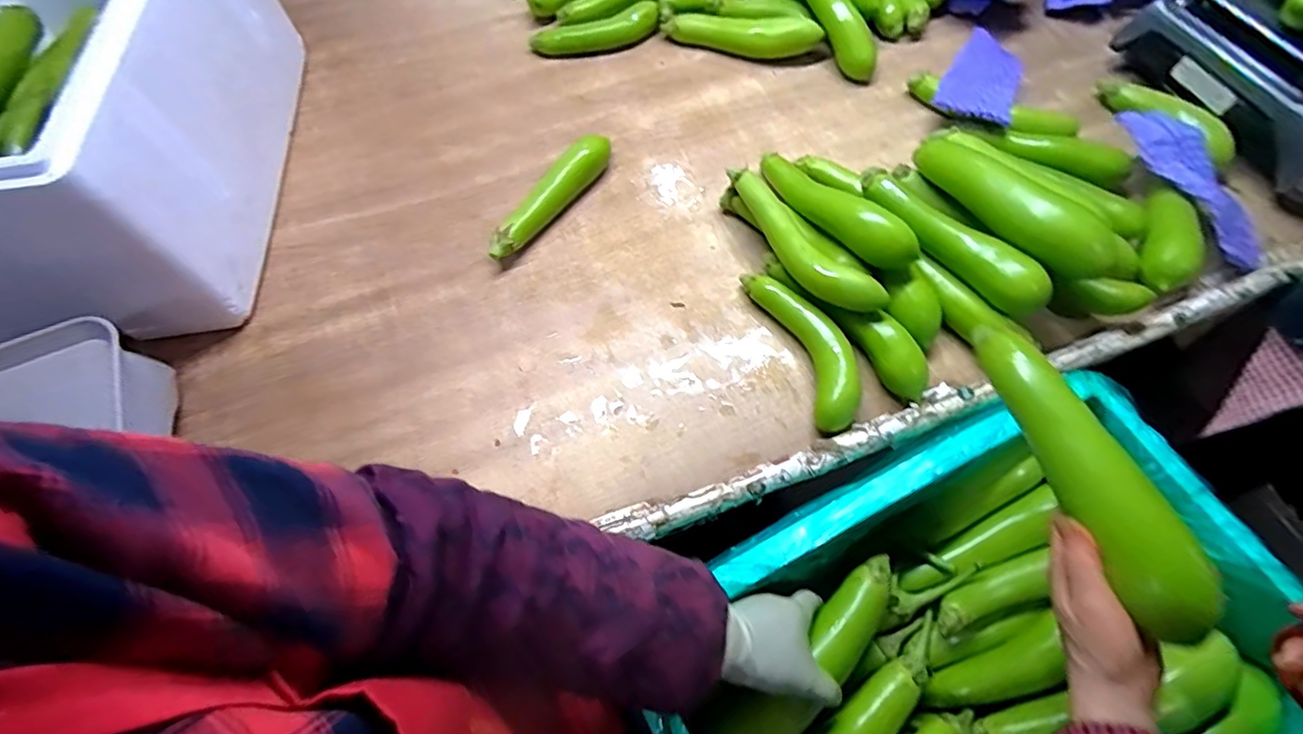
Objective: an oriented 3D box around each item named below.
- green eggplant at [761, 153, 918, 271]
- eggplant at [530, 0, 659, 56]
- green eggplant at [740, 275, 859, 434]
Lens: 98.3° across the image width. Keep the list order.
[{"bbox_3d":[0.198,-0.187,0.639,0.043,0.067,0.230,-32,67,-13],"label":"green eggplant"},{"bbox_3d":[-0.085,-0.513,0.866,0.195,0.038,0.047,-15,64,-5],"label":"eggplant"},{"bbox_3d":[0.167,-0.028,0.610,0.070,0.042,0.203,-18,64,-6],"label":"green eggplant"}]

